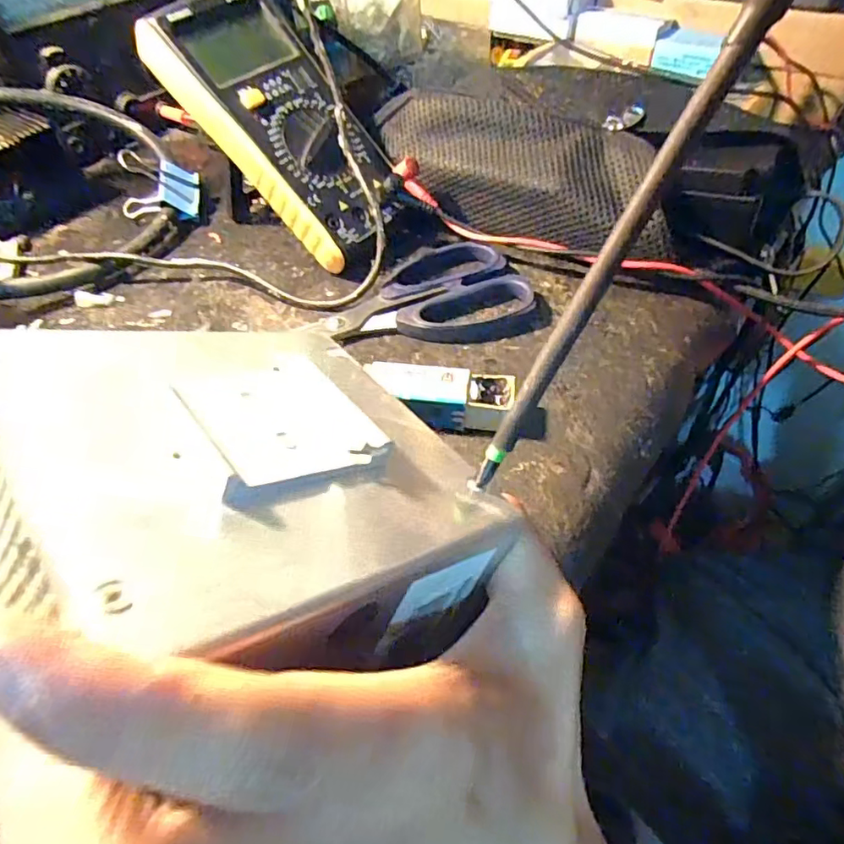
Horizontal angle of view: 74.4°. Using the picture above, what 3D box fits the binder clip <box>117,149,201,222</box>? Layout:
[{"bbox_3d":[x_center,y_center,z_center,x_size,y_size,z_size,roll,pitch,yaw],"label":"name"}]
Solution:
[{"bbox_3d":[-0.185,-0.166,0.390,0.055,0.048,0.041,-24,52,-17],"label":"binder clip"}]

